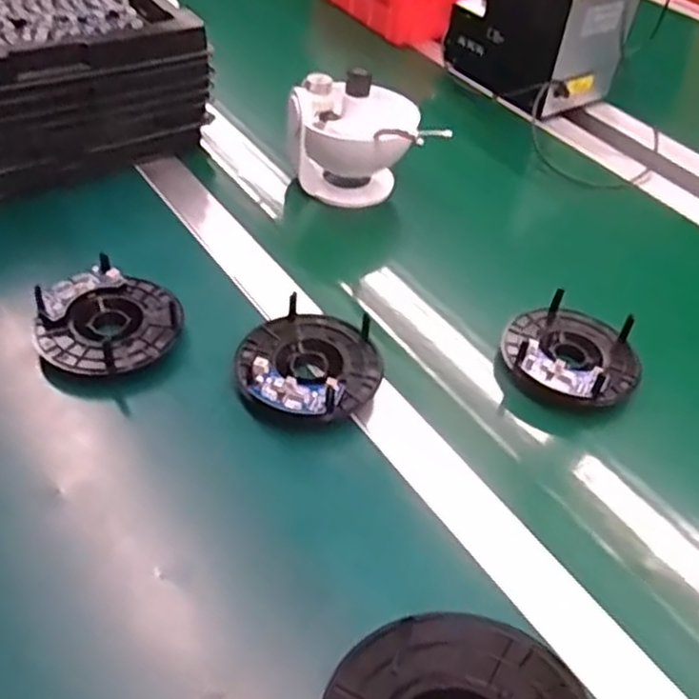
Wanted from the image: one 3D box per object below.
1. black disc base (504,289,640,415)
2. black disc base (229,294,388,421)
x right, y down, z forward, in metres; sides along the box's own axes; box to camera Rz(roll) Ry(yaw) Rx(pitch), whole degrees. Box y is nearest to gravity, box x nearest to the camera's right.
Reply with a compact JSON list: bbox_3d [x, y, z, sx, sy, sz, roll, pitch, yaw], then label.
[{"bbox_3d":[0.169,0.000,0.557,0.099,0.044,0.095,4,43,-4],"label":"black disc base"},{"bbox_3d":[-0.026,0.012,0.515,0.089,0.036,0.110,33,48,24],"label":"black disc base"}]

